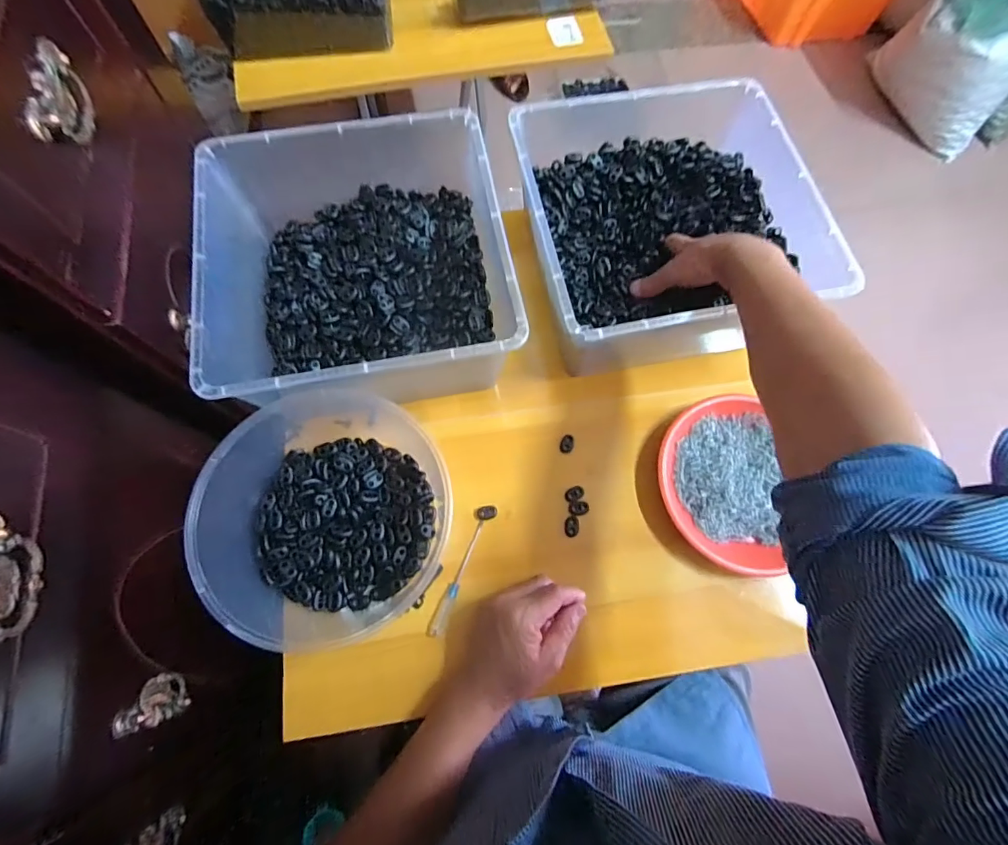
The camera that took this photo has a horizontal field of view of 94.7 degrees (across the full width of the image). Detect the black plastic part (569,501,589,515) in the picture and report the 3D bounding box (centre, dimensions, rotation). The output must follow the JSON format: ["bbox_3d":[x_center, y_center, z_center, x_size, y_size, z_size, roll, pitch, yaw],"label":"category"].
[{"bbox_3d":[0.083,0.094,0.511,0.022,0.004,0.015,4,71,0],"label":"black plastic part"}]

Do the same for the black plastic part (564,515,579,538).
[{"bbox_3d":[0.074,0.114,0.507,0.015,0.004,0.023,4,71,0],"label":"black plastic part"}]

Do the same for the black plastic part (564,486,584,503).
[{"bbox_3d":[0.079,0.080,0.519,0.022,0.004,0.016,-28,74,-11],"label":"black plastic part"}]

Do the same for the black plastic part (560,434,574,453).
[{"bbox_3d":[0.073,0.025,0.536,0.014,0.004,0.022,19,71,5],"label":"black plastic part"}]

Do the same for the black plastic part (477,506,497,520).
[{"bbox_3d":[-0.019,0.099,0.508,0.021,0.004,0.014,-8,71,-5],"label":"black plastic part"}]

